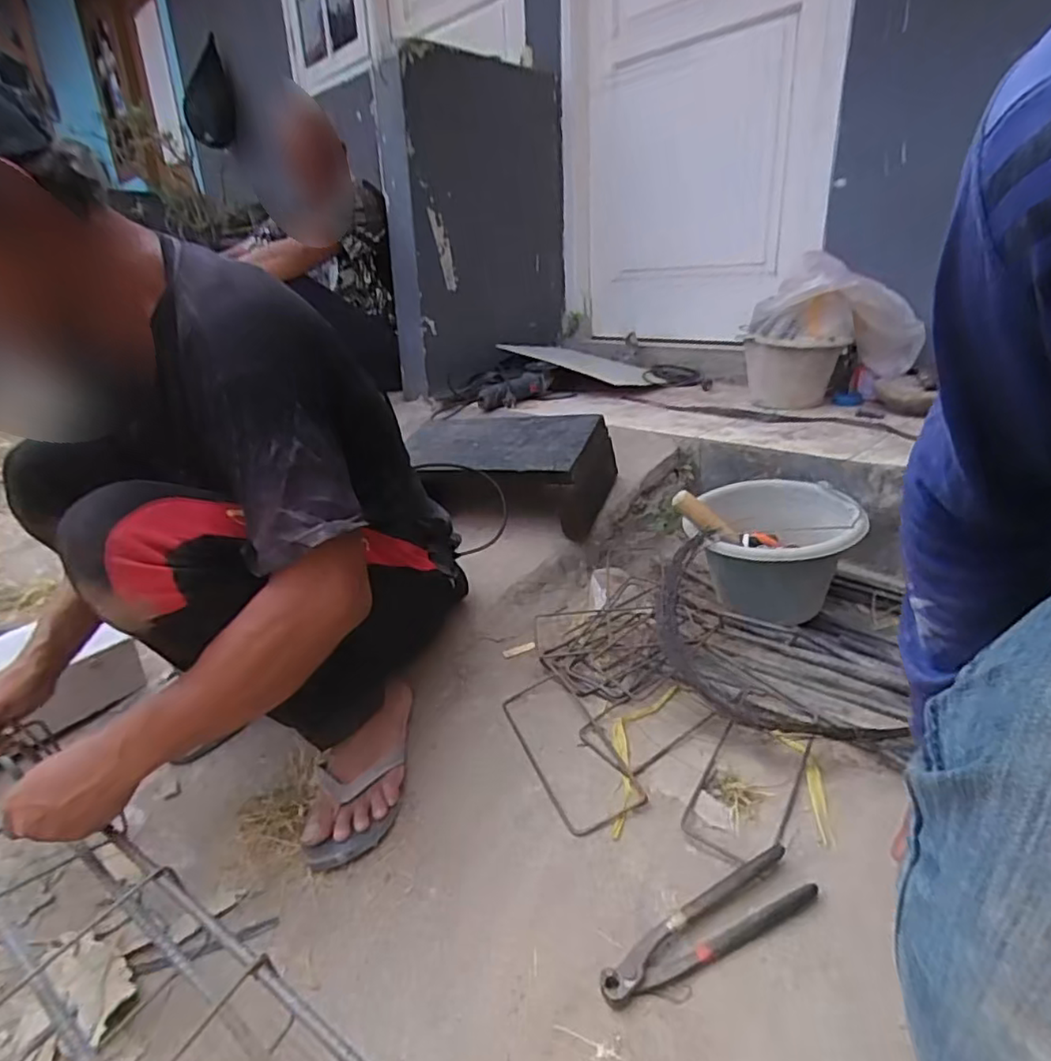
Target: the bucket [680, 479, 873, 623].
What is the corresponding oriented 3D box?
[{"bbox_3d":[0.391,0.051,1.010,0.237,0.209,0.237,-2,21,1],"label":"bucket"}]

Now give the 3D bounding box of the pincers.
[{"bbox_3d":[0.169,0.370,0.587,0.220,0.014,0.057,-21,41,-20],"label":"pincers"}]

